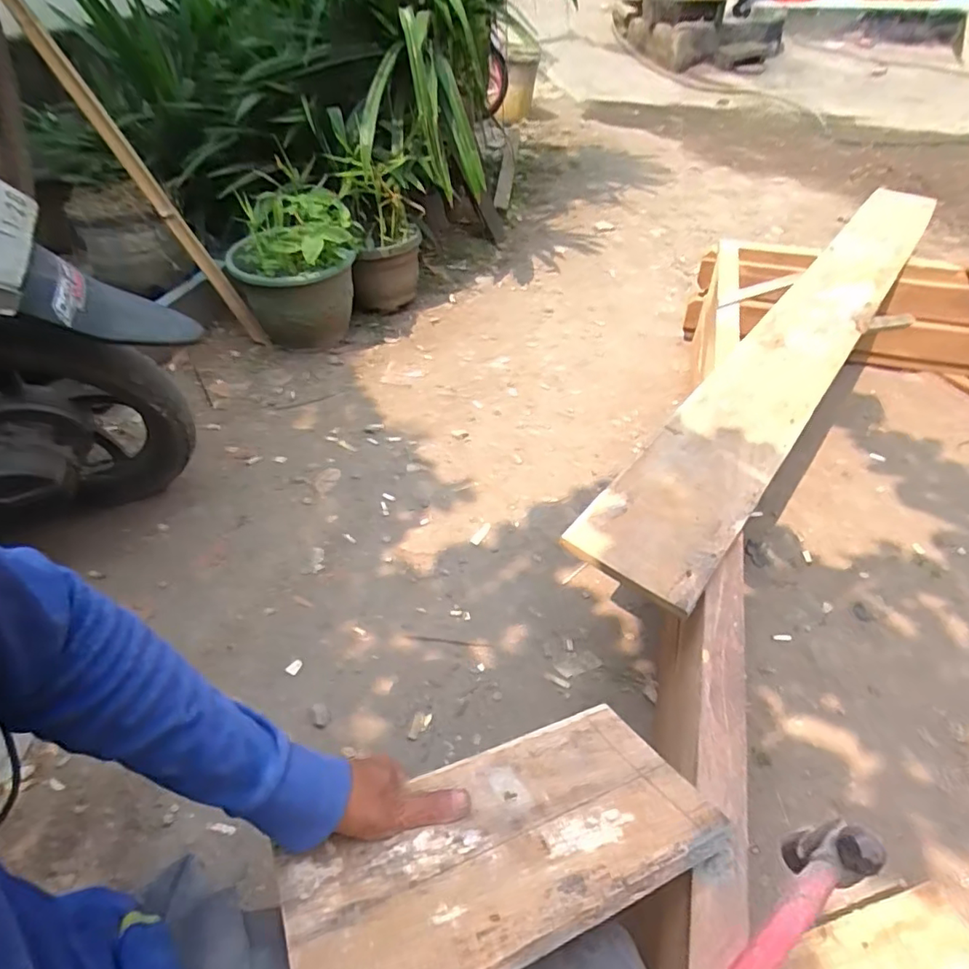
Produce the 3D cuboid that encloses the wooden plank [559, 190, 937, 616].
[{"bbox_3d":[0.589,-0.283,1.016,0.174,0.044,1.351,30,52,27],"label":"wooden plank"}]

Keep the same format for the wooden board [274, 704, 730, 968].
[{"bbox_3d":[0.016,0.295,0.464,0.341,0.016,0.171,-10,20,-25],"label":"wooden board"}]

